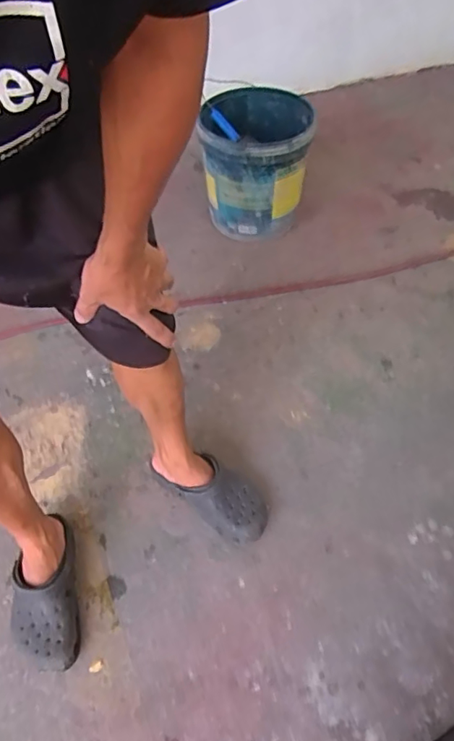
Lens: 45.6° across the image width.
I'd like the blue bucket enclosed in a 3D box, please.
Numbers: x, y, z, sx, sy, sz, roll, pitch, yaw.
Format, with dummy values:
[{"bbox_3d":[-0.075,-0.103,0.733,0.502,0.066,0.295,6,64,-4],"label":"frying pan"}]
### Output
[{"bbox_3d":[0.090,-0.591,1.581,0.293,0.337,0.365,5,52,5],"label":"blue bucket"}]

